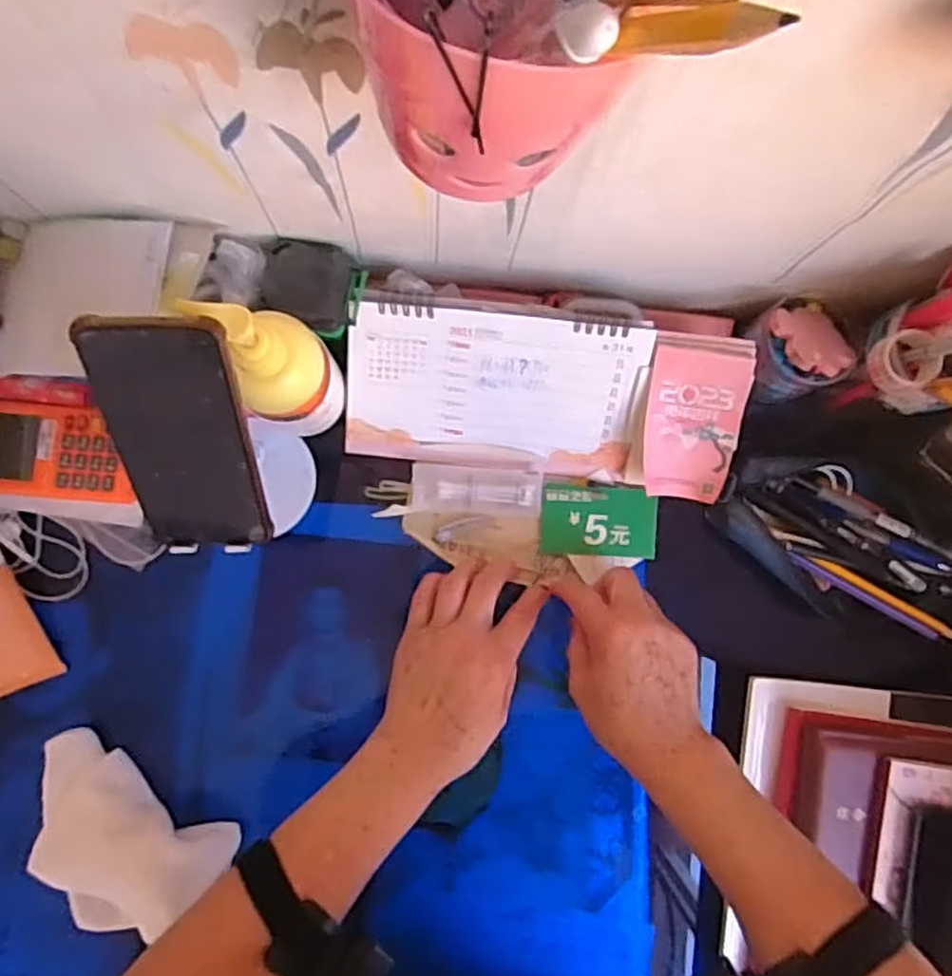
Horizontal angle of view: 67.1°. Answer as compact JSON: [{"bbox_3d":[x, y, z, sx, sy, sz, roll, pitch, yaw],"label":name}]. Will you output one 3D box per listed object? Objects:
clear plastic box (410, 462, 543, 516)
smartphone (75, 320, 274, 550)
[{"bbox_3d":[0.001,0.002,0.562,0.101,0.013,0.038,3,86,-3],"label":"clear plastic box"},{"bbox_3d":[-0.165,-0.024,0.409,0.071,0.155,0.010,-2,42,-3],"label":"smartphone"}]

